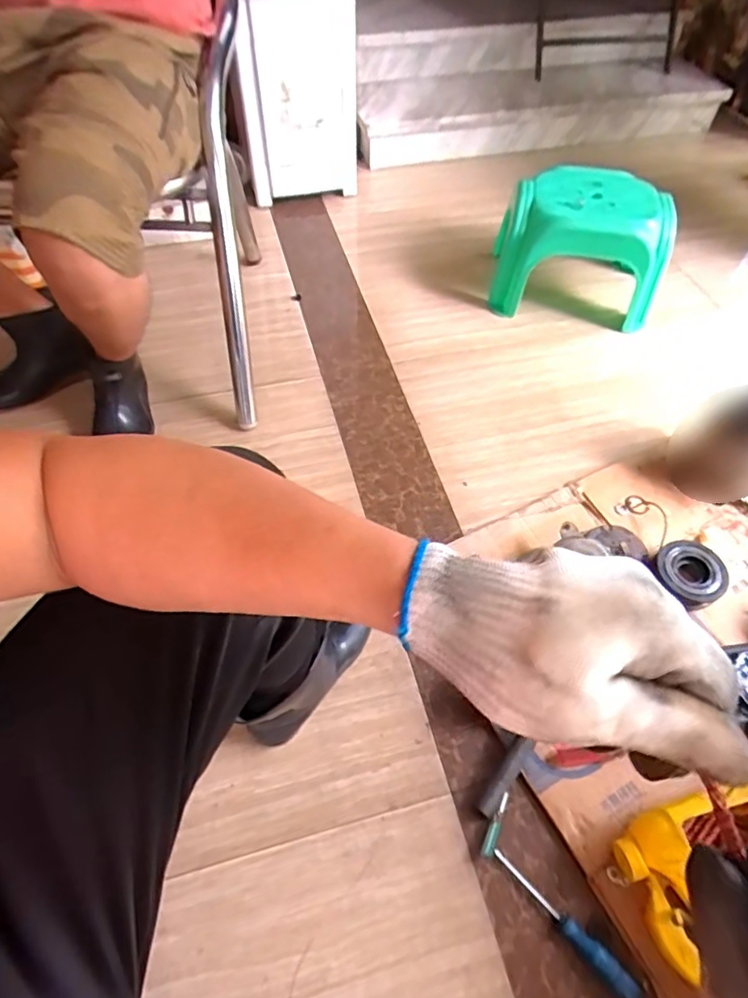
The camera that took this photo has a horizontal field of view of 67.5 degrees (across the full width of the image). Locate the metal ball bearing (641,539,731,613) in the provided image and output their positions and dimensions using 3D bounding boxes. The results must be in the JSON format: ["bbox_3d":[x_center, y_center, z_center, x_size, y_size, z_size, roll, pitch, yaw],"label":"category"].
[{"bbox_3d":[0.498,0.114,0.879,0.091,0.032,0.101,-31,67,-14],"label":"metal ball bearing"}]

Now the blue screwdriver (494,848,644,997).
[{"bbox_3d":[0.214,0.476,0.632,0.021,0.030,0.184,-36,61,-27],"label":"blue screwdriver"}]

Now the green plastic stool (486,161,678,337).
[{"bbox_3d":[0.479,-0.582,1.311,0.370,0.229,0.261,6,55,3],"label":"green plastic stool"}]

